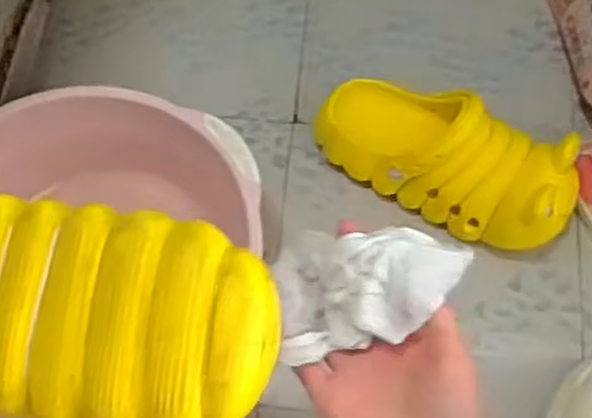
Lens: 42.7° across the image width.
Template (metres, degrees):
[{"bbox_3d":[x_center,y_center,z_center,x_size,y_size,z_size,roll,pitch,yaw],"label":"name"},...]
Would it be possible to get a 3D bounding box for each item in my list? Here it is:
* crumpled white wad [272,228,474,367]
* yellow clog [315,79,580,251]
[{"bbox_3d":[0.039,0.042,0.409,0.096,0.050,0.064,-3,68,-2],"label":"crumpled white wad"},{"bbox_3d":[0.141,-0.046,0.752,0.261,0.110,0.106,22,70,9],"label":"yellow clog"}]

